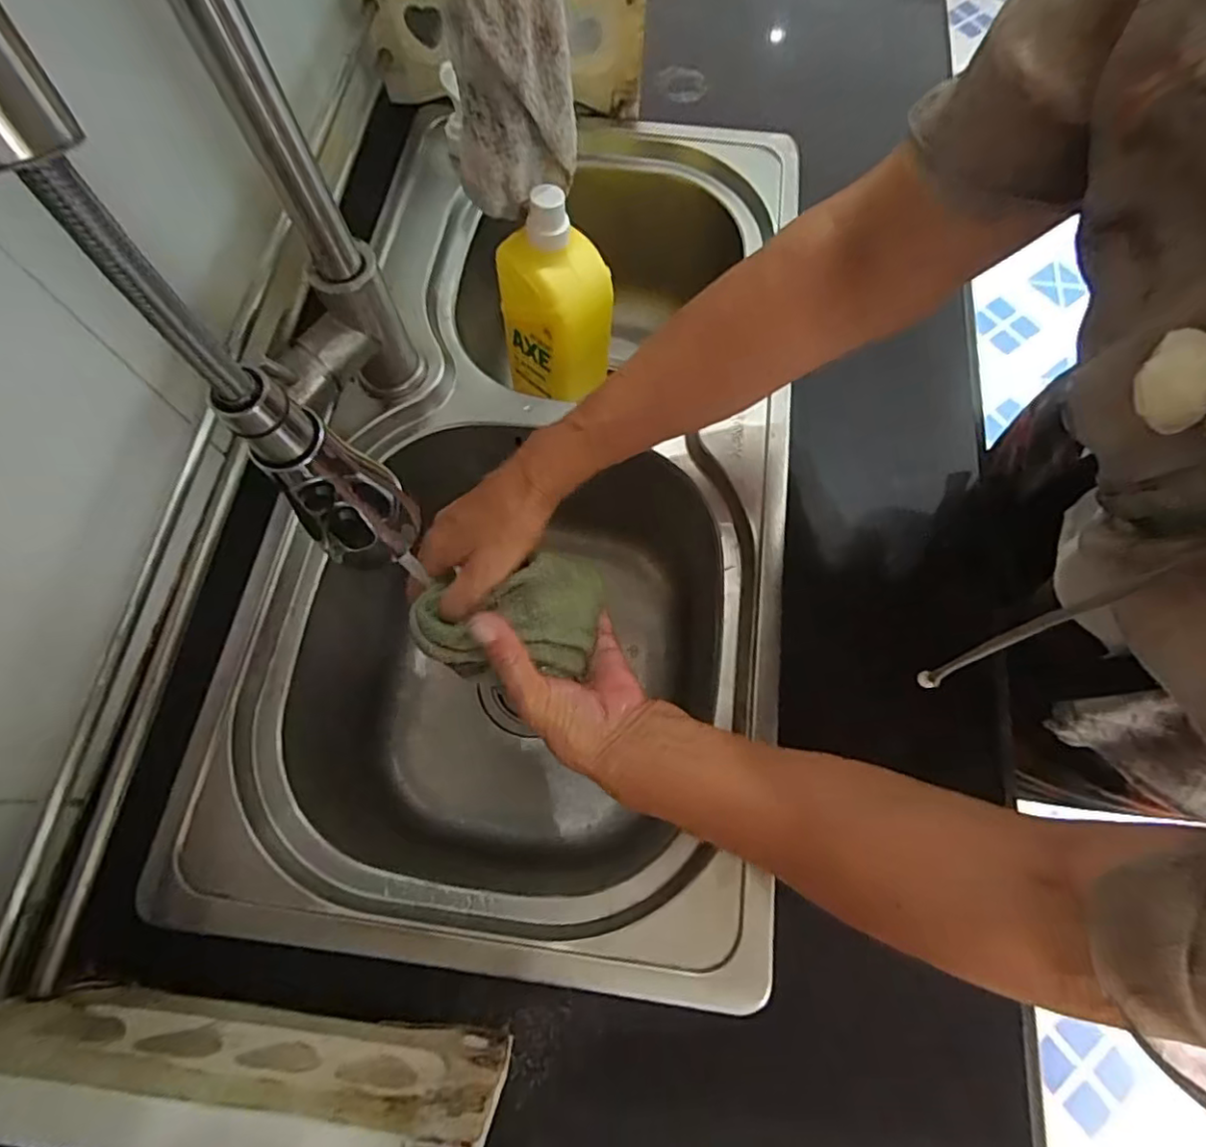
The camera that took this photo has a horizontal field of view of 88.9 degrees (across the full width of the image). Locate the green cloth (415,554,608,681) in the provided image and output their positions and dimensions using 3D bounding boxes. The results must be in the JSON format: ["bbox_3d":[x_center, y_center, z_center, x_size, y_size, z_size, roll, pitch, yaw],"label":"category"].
[{"bbox_3d":[-0.059,0.026,0.383,0.117,0.027,0.071,-4,70,-1],"label":"green cloth"}]

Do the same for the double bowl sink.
[{"bbox_3d":[-0.042,-0.068,0.561,0.365,0.206,0.712,9,71,4],"label":"double bowl sink"}]

